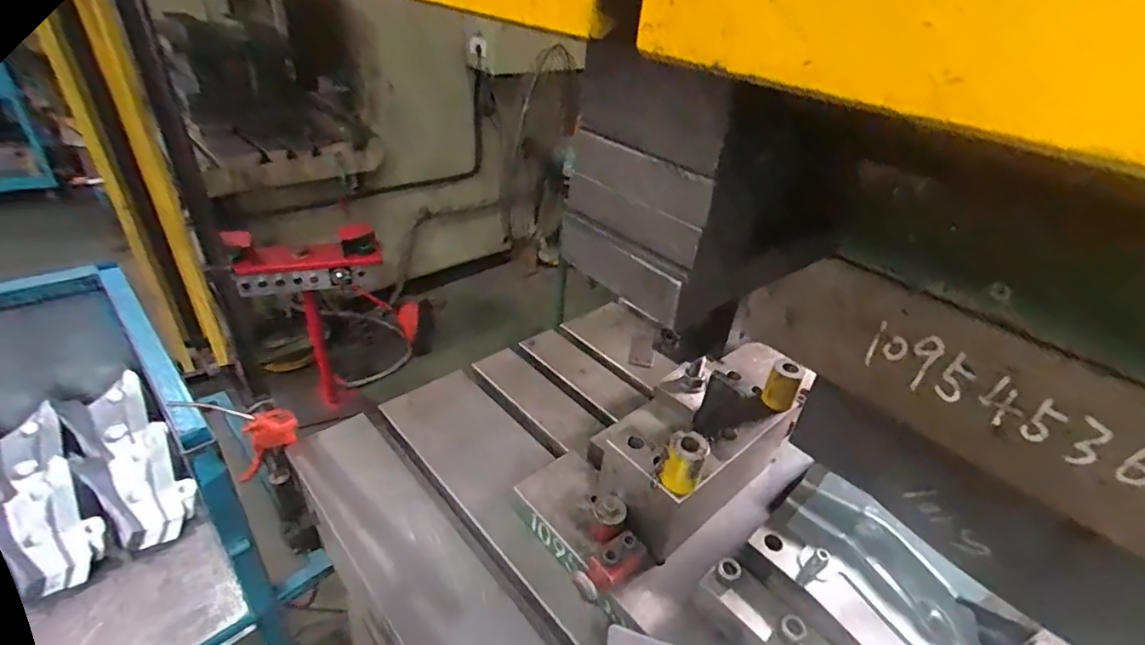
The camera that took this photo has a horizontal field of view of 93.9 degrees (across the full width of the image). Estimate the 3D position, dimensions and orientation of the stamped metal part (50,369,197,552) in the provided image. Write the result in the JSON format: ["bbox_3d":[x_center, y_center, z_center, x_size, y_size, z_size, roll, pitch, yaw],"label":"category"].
[{"bbox_3d":[-0.835,0.257,1.010,0.136,0.076,0.344,-25,60,-39],"label":"stamped metal part"}]

